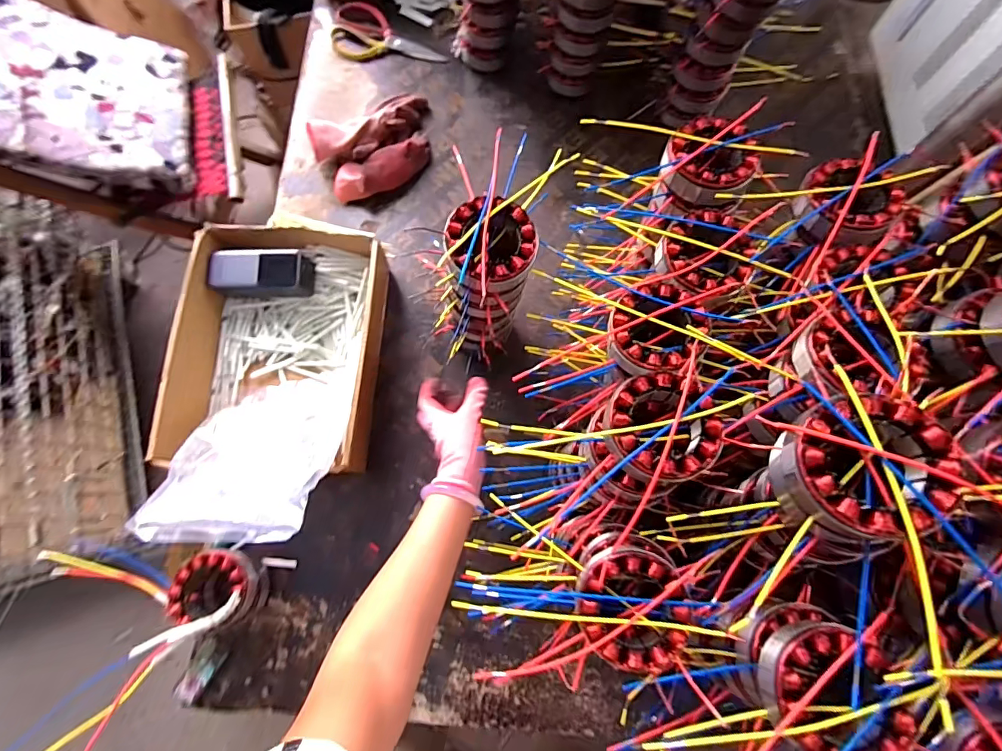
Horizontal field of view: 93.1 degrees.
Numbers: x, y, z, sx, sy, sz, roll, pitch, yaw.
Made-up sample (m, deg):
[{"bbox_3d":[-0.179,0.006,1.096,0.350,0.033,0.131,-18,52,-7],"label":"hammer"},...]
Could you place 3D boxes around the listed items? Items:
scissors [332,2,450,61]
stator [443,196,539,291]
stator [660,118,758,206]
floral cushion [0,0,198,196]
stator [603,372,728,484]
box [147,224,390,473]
[{"bbox_3d":[-0.191,-0.574,0.814,0.190,0.008,0.099,13,86,-4],"label":"scissors"},{"bbox_3d":[-0.010,-0.125,0.452,0.087,0.044,0.082,0,77,2],"label":"stator"},{"bbox_3d":[0.206,-0.211,0.474,0.084,0.041,0.085,0,77,2],"label":"stator"},{"bbox_3d":[-0.842,-0.552,0.880,0.453,0.066,0.352,5,73,-43],"label":"floral cushion"},{"bbox_3d":[0.125,0.039,0.371,0.089,0.032,0.084,0,77,2],"label":"stator"},{"bbox_3d":[-0.290,-0.036,0.632,0.244,0.104,0.353,3,77,2],"label":"box"}]

